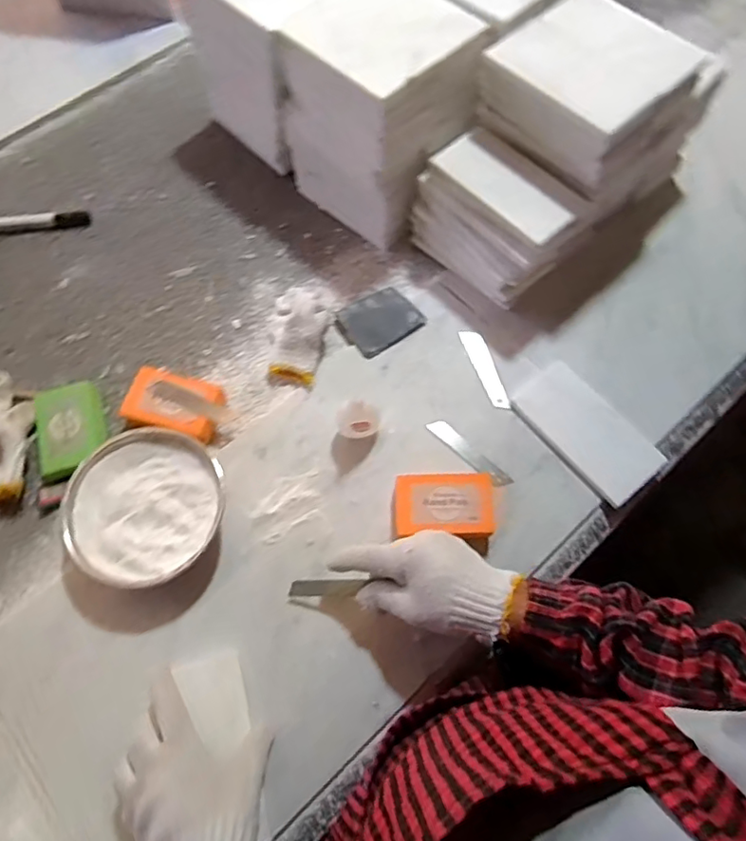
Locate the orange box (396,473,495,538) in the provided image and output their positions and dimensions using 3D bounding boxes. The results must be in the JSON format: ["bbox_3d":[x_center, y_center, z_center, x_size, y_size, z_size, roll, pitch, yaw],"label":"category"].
[{"bbox_3d":[0.067,0.086,0.549,0.095,0.036,0.062,-2,67,0],"label":"orange box"}]

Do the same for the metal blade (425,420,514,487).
[{"bbox_3d":[0.100,0.033,0.588,0.100,0.004,0.018,42,73,17],"label":"metal blade"}]

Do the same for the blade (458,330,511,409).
[{"bbox_3d":[0.124,-0.058,0.623,0.023,0.004,0.101,-23,69,5],"label":"blade"}]

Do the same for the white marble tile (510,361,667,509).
[{"bbox_3d":[0.223,0.011,0.593,0.083,0.008,0.150,-36,71,-14],"label":"white marble tile"}]

